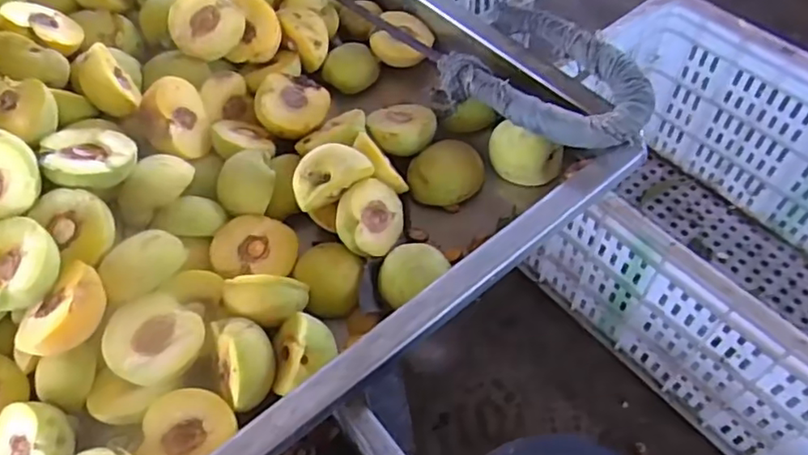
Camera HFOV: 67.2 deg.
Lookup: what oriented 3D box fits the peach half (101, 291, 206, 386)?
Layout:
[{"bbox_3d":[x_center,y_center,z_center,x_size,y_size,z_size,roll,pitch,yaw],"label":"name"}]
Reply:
[{"bbox_3d":[-0.162,0.073,0.393,0.057,0.024,0.054,27,61,20],"label":"peach half"}]

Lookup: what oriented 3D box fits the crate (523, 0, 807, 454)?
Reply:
[{"bbox_3d":[0.421,0.004,0.782,0.368,0.281,0.515,-37,61,-21],"label":"crate"}]

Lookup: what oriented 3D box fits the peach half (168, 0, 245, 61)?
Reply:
[{"bbox_3d":[-0.176,-0.178,0.540,0.061,0.030,0.059,37,84,-5],"label":"peach half"}]

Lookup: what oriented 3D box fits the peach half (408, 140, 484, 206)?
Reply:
[{"bbox_3d":[0.034,-0.046,0.495,0.059,0.026,0.050,1,55,4],"label":"peach half"}]

